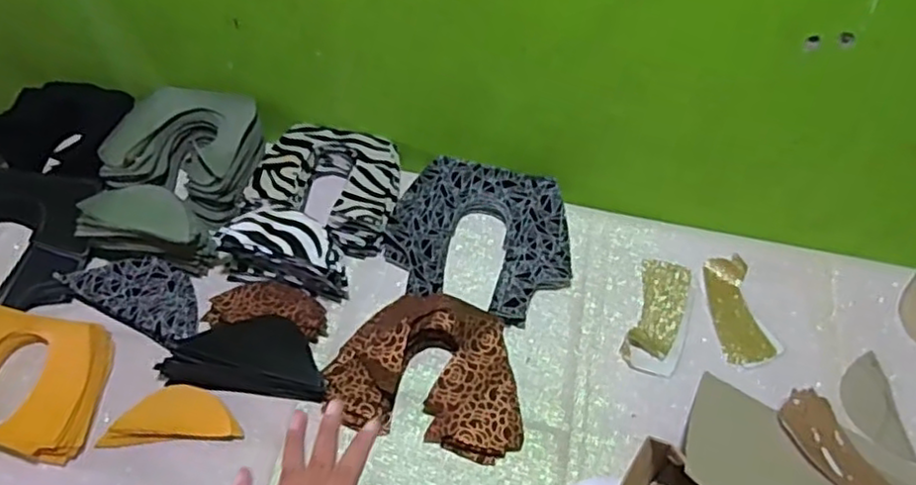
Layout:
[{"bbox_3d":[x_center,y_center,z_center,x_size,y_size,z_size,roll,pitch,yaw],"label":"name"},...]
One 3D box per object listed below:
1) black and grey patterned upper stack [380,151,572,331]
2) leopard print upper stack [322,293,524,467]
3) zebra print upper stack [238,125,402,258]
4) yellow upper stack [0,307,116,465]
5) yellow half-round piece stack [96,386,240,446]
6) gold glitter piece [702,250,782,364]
[{"bbox_3d":[0.027,-0.004,0.729,0.193,0.040,0.182,15,54,6],"label":"black and grey patterned upper stack"},{"bbox_3d":[-0.024,0.121,0.631,0.178,0.047,0.135,12,54,3],"label":"leopard print upper stack"},{"bbox_3d":[-0.145,-0.064,0.745,0.158,0.049,0.143,9,54,2],"label":"zebra print upper stack"},{"bbox_3d":[-0.408,0.126,0.606,0.162,0.032,0.124,7,54,0],"label":"yellow upper stack"},{"bbox_3d":[-0.257,0.157,0.603,0.120,0.017,0.049,1,54,-5],"label":"yellow half-round piece stack"},{"bbox_3d":[0.295,0.067,0.700,0.059,0.028,0.119,-7,55,-10],"label":"gold glitter piece"}]

